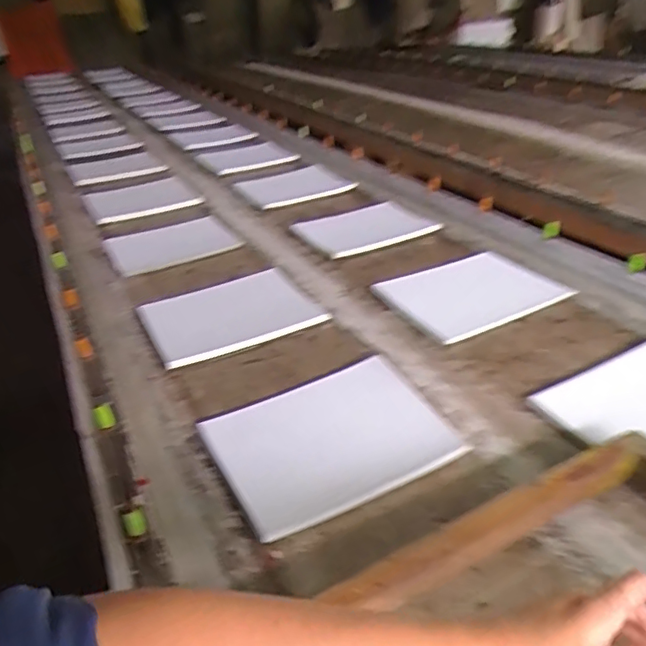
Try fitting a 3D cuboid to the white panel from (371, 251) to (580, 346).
[{"bbox_3d":[0.270,-0.055,0.997,0.287,0.017,0.218,-18,34,-21],"label":"white panel"}]

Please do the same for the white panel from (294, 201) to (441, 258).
[{"bbox_3d":[0.095,-0.217,1.271,0.284,0.023,0.197,-18,34,-21],"label":"white panel"}]

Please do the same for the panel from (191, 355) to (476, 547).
[{"bbox_3d":[0.013,0.142,0.703,0.281,0.016,0.228,-20,35,-24],"label":"panel"}]

